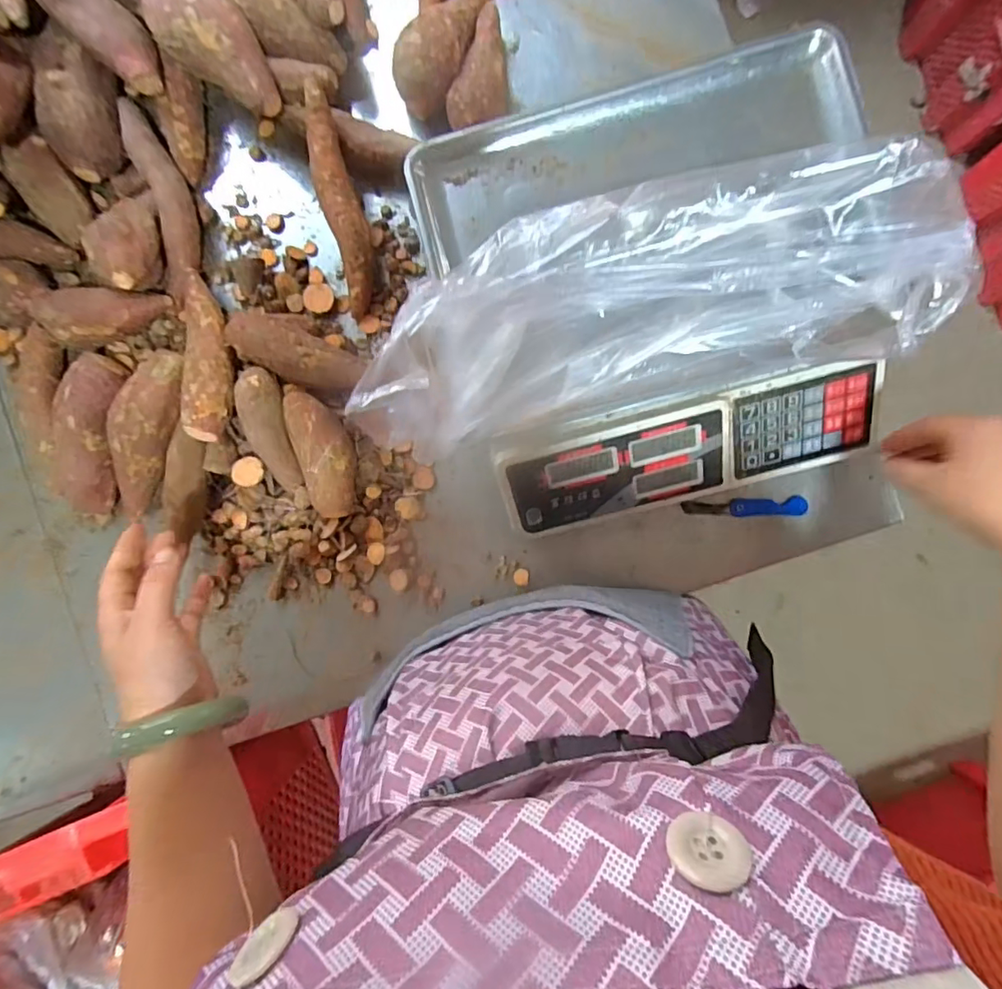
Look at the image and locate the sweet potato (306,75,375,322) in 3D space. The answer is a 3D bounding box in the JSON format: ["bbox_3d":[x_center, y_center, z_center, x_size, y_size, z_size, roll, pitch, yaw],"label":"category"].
[{"bbox_3d":[-0.147,-0.266,0.506,0.036,0.034,0.193,-12,103,2],"label":"sweet potato"}]

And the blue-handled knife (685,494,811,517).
[{"bbox_3d":[0.228,0.012,0.516,0.113,0.013,0.017,-1,86,3],"label":"blue-handled knife"}]

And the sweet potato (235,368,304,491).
[{"bbox_3d":[-0.211,-0.059,0.504,0.036,0.029,0.114,-15,102,2],"label":"sweet potato"}]

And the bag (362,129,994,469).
[{"bbox_3d":[0.090,-0.133,0.368,0.352,0.130,0.136,-13,86,2],"label":"bag"}]

